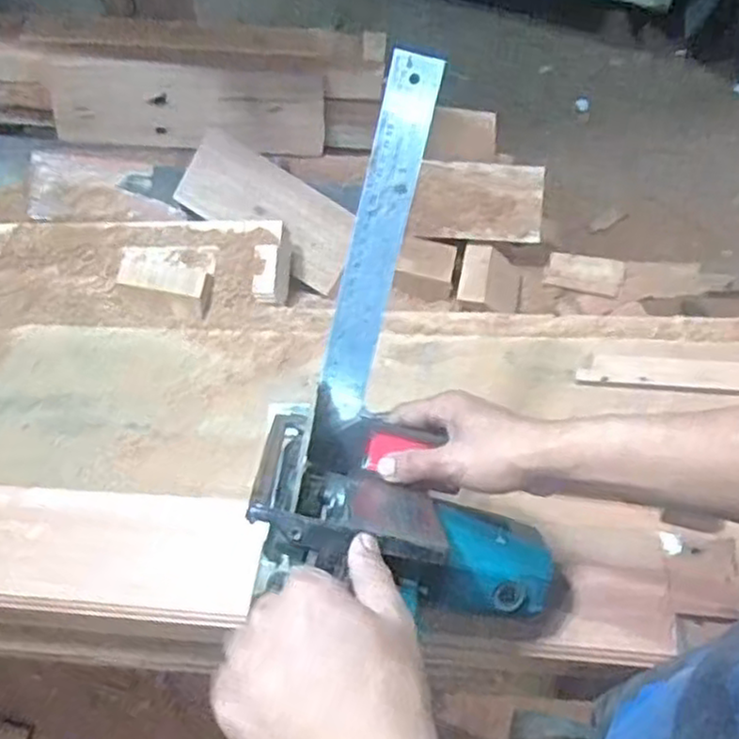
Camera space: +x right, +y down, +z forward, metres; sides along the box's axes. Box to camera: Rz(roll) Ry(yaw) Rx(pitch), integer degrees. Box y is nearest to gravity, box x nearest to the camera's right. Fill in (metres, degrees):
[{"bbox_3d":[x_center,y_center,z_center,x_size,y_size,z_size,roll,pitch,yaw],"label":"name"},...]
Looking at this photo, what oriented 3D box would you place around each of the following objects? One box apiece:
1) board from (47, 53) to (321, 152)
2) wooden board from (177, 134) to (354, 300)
[{"bbox_3d":[-0.255,-0.369,1.030,0.383,0.109,0.025,5,28,1],"label":"board"},{"bbox_3d":[-0.132,-0.212,0.980,0.241,0.020,0.106,32,98,2],"label":"wooden board"}]

